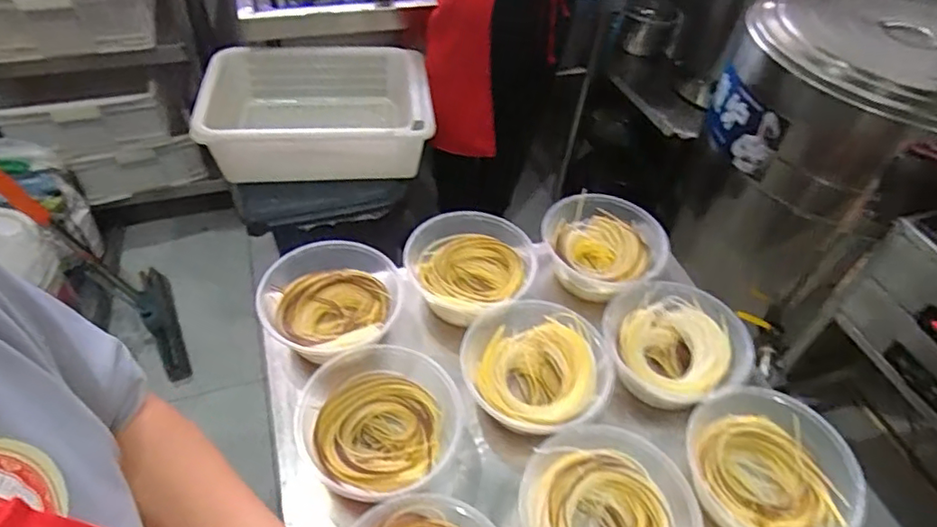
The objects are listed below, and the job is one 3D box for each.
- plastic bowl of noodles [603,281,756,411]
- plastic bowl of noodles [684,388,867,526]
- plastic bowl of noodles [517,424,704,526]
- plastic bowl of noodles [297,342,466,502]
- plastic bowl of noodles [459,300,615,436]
[{"bbox_3d":[0.252,0.103,0.720,0.172,0.075,0.149,27,51,18],"label":"plastic bowl of noodles"},{"bbox_3d":[0.316,0.224,0.611,0.160,0.075,0.167,3,48,-3],"label":"plastic bowl of noodles"},{"bbox_3d":[0.139,0.255,0.575,0.174,0.071,0.160,3,48,-3],"label":"plastic bowl of noodles"},{"bbox_3d":[-0.099,0.172,0.631,0.162,0.064,0.176,3,48,-3],"label":"plastic bowl of noodles"},{"bbox_3d":[0.078,0.129,0.687,0.172,0.072,0.157,3,48,-3],"label":"plastic bowl of noodles"}]

